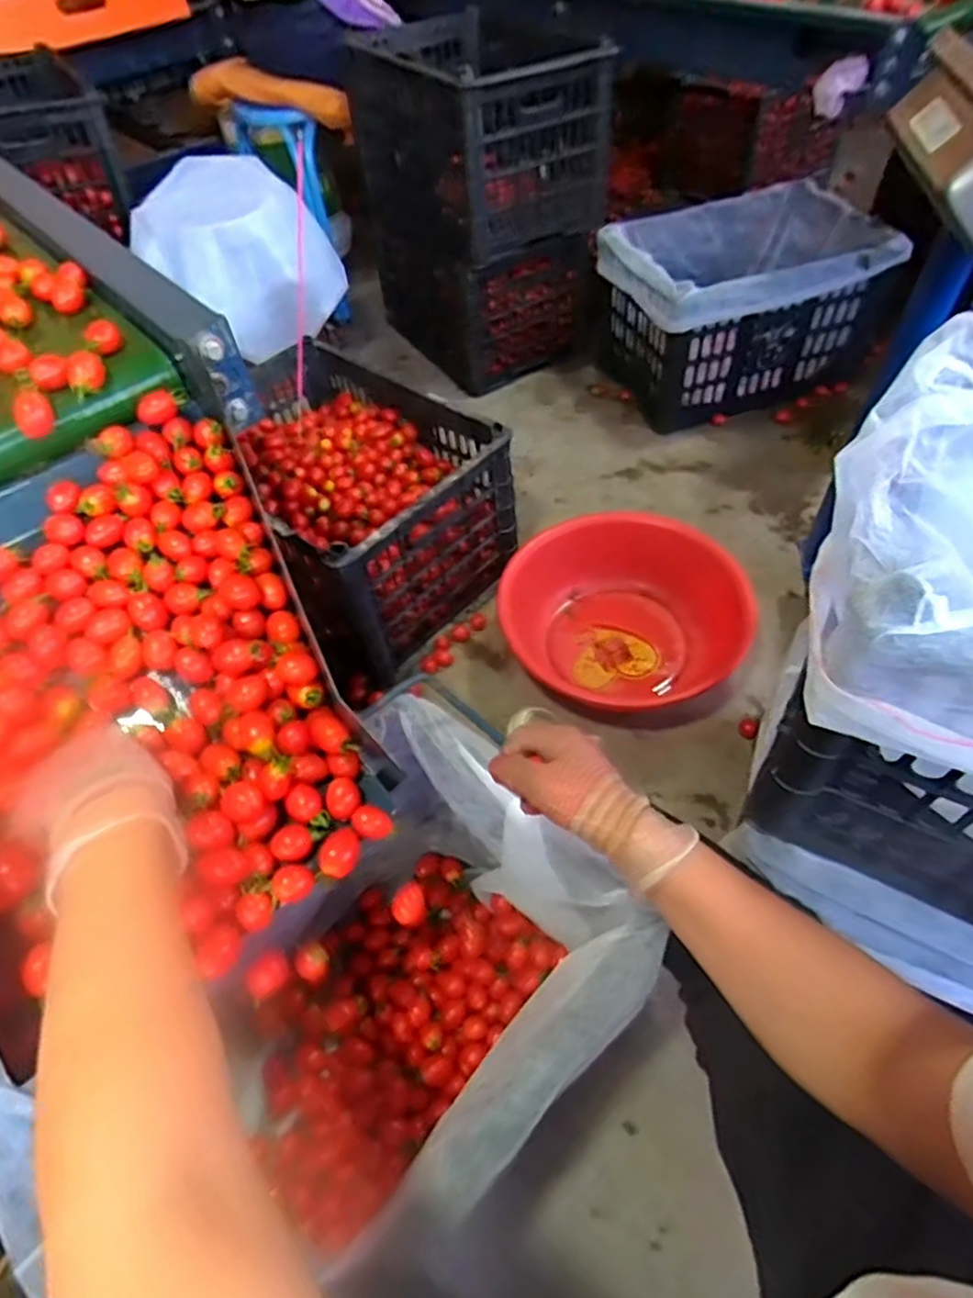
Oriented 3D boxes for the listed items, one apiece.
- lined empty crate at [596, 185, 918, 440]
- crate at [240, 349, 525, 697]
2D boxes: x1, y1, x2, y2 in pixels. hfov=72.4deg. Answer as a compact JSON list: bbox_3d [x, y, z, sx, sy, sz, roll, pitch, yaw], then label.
[{"bbox_3d":[0.499,-0.702,1.374,0.471,0.283,0.348,-12,52,-3],"label":"lined empty crate"},{"bbox_3d":[-0.244,-0.234,1.136,0.494,0.296,0.351,32,62,26],"label":"crate"}]

